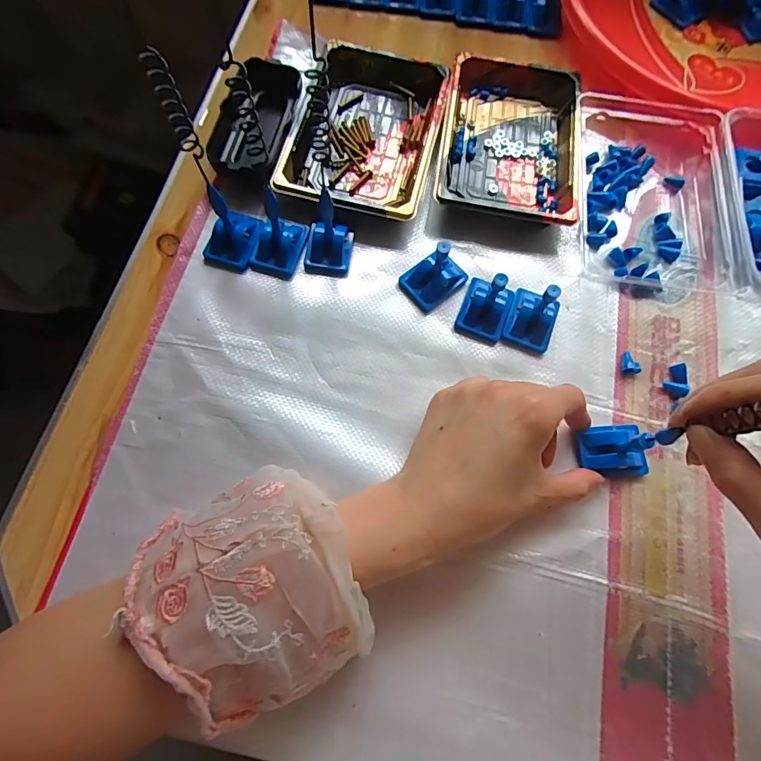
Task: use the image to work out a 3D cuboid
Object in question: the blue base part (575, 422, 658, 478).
[{"bbox_3d":[0.159,0.045,0.286,0.049,0.019,0.033,-4,73,-3],"label":"blue base part"}]

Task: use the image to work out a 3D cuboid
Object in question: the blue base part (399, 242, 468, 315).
[{"bbox_3d":[0.040,-0.081,0.312,0.044,0.045,0.034,-40,78,-13],"label":"blue base part"}]

